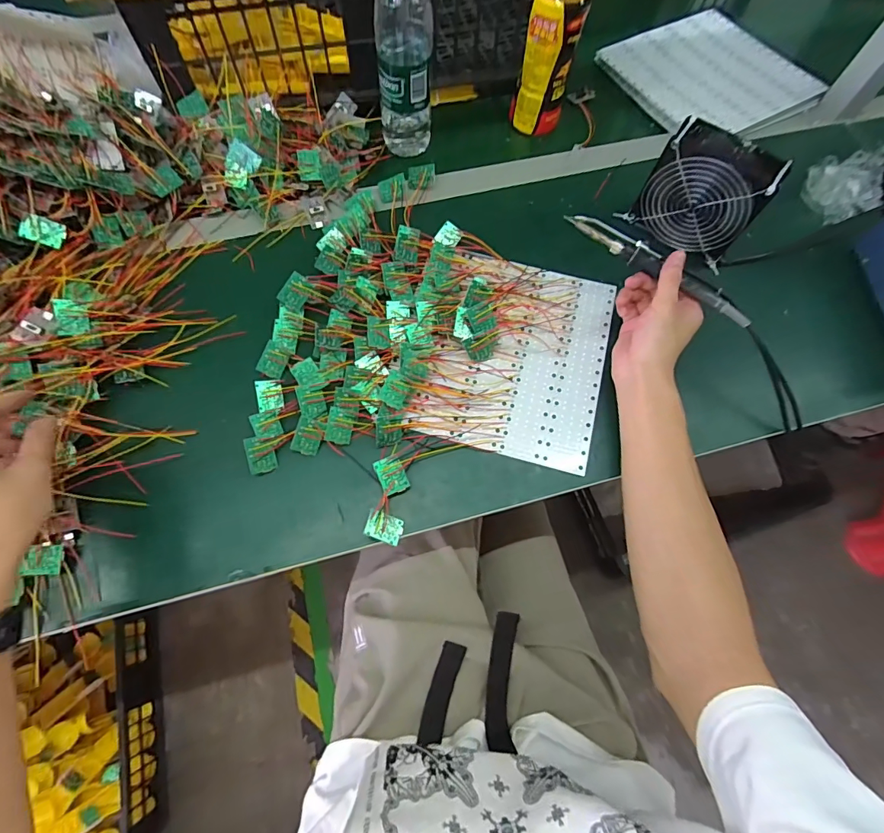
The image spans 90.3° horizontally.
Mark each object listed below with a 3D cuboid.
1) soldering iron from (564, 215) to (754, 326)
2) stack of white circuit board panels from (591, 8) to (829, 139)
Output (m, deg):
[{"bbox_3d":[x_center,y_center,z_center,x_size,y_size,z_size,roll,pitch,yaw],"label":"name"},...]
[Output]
[{"bbox_3d":[0.226,-0.158,0.460,0.206,0.020,0.025,34,72,7],"label":"soldering iron"},{"bbox_3d":[0.396,-0.505,0.647,0.243,0.018,0.240,-27,69,-11],"label":"stack of white circuit board panels"}]

